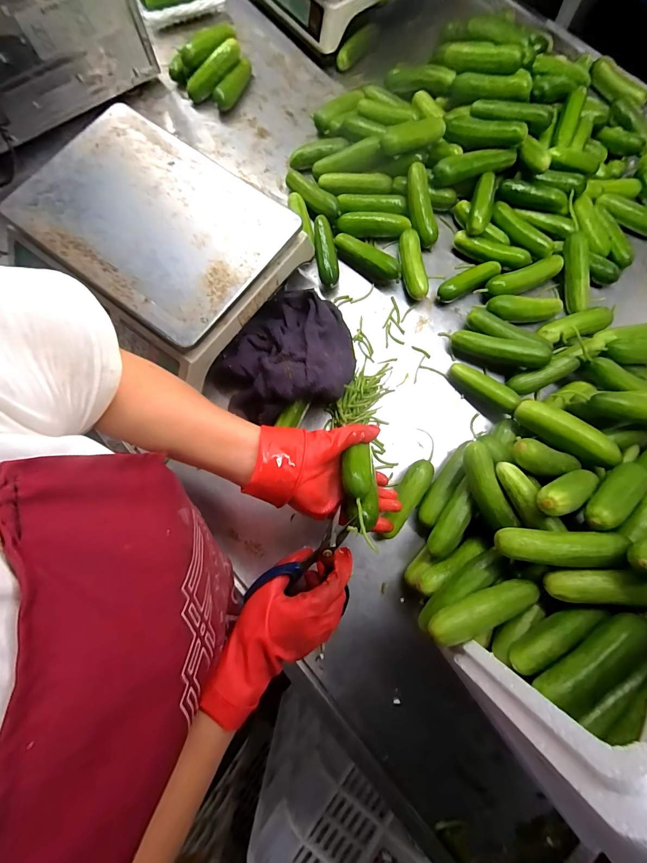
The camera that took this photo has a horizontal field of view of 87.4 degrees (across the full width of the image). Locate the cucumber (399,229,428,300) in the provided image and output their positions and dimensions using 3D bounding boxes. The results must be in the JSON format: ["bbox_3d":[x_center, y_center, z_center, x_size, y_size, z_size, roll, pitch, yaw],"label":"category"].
[{"bbox_3d":[0.137,-0.261,0.532,0.037,0.036,0.115,-6,77,-1],"label":"cucumber"}]

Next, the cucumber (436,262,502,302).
[{"bbox_3d":[0.223,-0.230,0.521,0.103,0.027,0.030,-28,78,-6],"label":"cucumber"}]

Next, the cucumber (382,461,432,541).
[{"bbox_3d":[0.106,0.086,0.441,0.032,0.033,0.111,33,79,7],"label":"cucumber"}]

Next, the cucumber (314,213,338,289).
[{"bbox_3d":[0.003,-0.276,0.525,0.031,0.030,0.116,-9,77,-2],"label":"cucumber"}]

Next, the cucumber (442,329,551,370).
[{"bbox_3d":[0.242,-0.118,0.486,0.141,0.033,0.032,19,77,19],"label":"cucumber"}]

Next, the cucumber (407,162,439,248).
[{"bbox_3d":[0.154,-0.355,0.528,0.039,0.030,0.118,-13,95,-3],"label":"cucumber"}]

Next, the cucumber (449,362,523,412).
[{"bbox_3d":[0.223,-0.062,0.477,0.097,0.038,0.032,35,79,8],"label":"cucumber"}]

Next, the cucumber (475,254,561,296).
[{"bbox_3d":[0.298,-0.229,0.517,0.130,0.034,0.032,-22,78,-5],"label":"cucumber"}]

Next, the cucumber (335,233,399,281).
[{"bbox_3d":[0.068,-0.268,0.526,0.115,0.035,0.027,37,80,8],"label":"cucumber"}]

